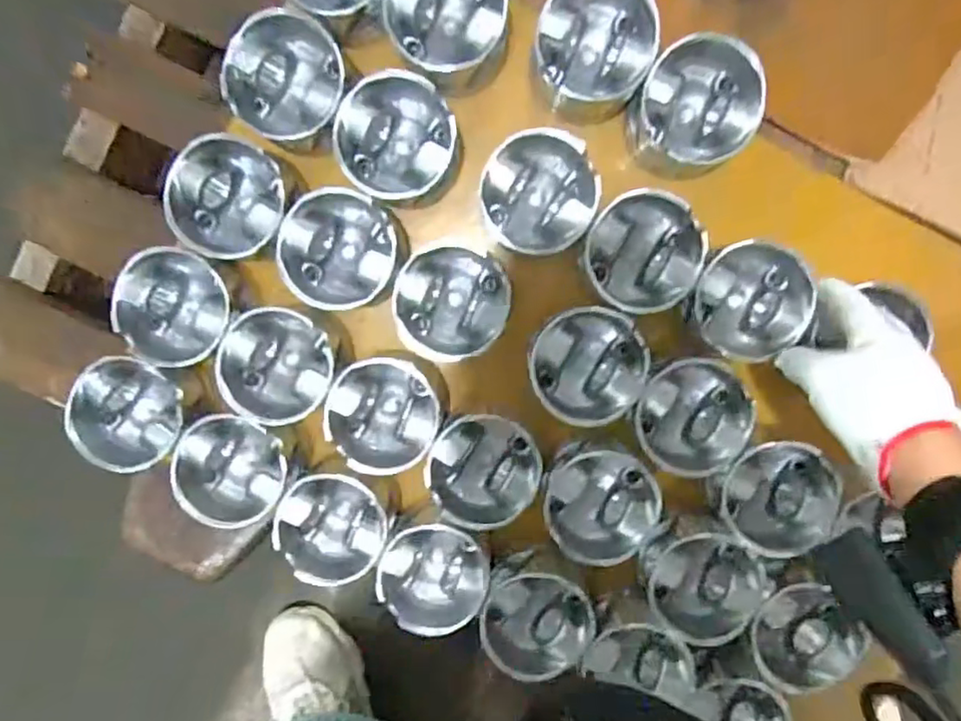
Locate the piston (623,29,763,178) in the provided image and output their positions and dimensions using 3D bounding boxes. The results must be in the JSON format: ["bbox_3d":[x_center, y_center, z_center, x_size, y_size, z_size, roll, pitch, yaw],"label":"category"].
[{"bbox_3d":[0.157,-0.187,0.479,0.083,0.085,0.086,0,97,2],"label":"piston"}]

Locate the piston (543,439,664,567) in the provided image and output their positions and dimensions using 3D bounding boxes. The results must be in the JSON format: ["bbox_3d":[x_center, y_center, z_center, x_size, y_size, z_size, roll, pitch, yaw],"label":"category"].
[{"bbox_3d":[0.091,0.113,0.518,0.088,0.072,0.086,0,97,2],"label":"piston"}]

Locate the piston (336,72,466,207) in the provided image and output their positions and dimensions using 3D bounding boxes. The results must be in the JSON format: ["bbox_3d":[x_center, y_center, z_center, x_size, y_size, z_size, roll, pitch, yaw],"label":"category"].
[{"bbox_3d":[-0.064,-0.165,0.486,0.081,0.072,0.085,0,97,2],"label":"piston"}]

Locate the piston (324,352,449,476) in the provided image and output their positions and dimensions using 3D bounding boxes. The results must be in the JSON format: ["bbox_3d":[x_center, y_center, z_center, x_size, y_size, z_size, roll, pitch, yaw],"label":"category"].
[{"bbox_3d":[-0.077,0.041,0.510,0.096,0.064,0.088,0,97,2],"label":"piston"}]

